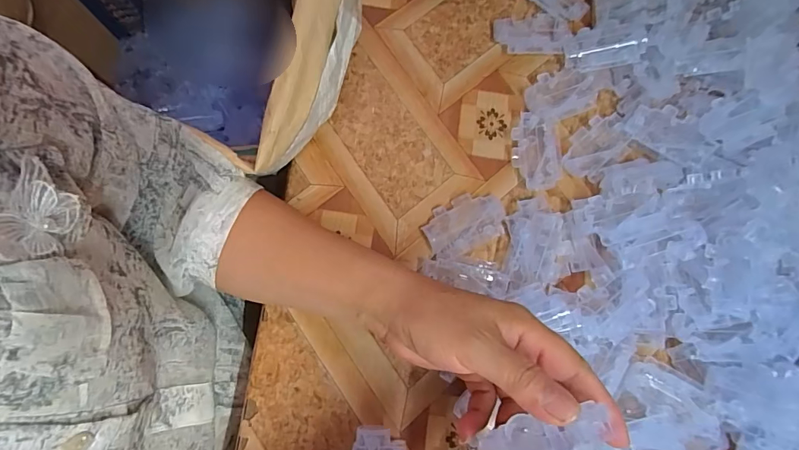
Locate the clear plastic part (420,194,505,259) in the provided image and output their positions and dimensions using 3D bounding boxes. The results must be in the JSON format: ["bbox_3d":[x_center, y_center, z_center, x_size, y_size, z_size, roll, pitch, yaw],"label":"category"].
[{"bbox_3d":[0.054,-0.002,0.358,0.068,0.009,0.044,-25,79,-9],"label":"clear plastic part"}]

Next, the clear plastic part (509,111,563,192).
[{"bbox_3d":[0.120,-0.065,0.376,0.043,0.011,0.069,-2,76,-4],"label":"clear plastic part"}]

